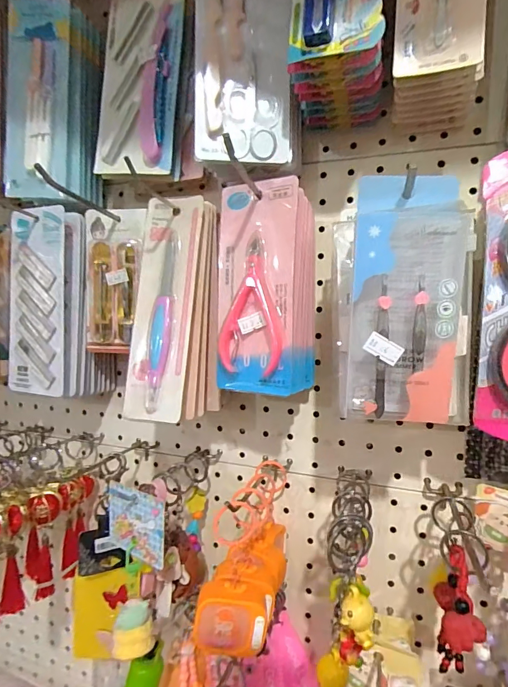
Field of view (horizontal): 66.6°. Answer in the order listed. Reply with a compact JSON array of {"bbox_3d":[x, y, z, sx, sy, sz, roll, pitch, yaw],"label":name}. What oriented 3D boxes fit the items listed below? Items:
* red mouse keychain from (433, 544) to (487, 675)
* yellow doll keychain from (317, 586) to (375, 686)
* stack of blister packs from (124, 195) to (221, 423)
[{"bbox_3d":[0.142,0.186,0.273,0.021,0.077,0.034,16,-23,-2],"label":"red mouse keychain"},{"bbox_3d":[0.057,0.186,0.242,0.031,0.069,0.024,3,3,11],"label":"yellow doll keychain"},{"bbox_3d":[-0.065,-0.029,0.320,0.058,0.172,0.064,3,3,14],"label":"stack of blister packs"}]

